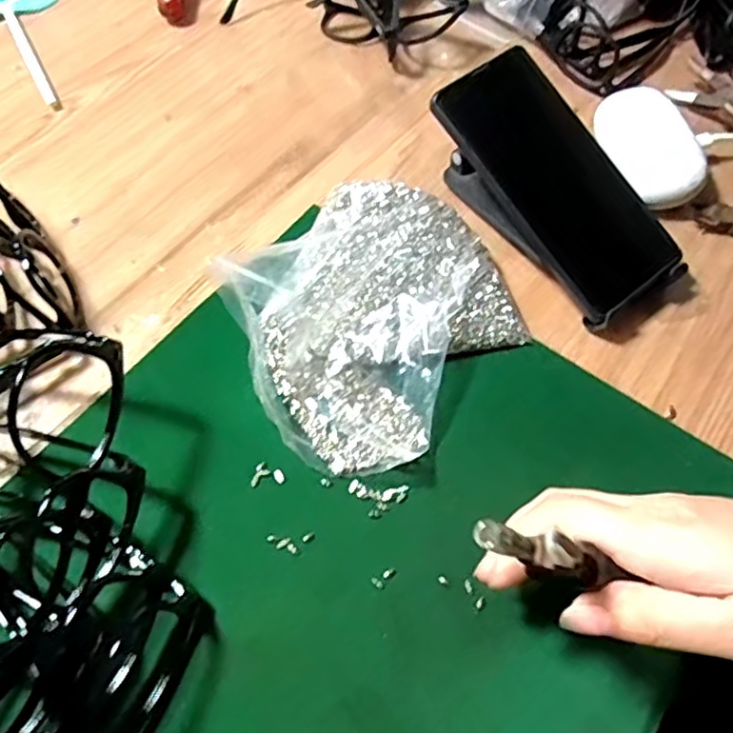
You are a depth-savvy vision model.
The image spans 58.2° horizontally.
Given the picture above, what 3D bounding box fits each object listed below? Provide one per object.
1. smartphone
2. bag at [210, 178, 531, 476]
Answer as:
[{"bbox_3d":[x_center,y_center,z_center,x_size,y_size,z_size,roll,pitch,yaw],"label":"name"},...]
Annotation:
[{"bbox_3d":[0.112,-0.111,0.390,0.075,0.015,0.160,-35,86,-18],"label":"smartphone"},{"bbox_3d":[0.005,-0.030,0.374,0.160,0.037,0.151,-32,66,-17],"label":"bag"}]

